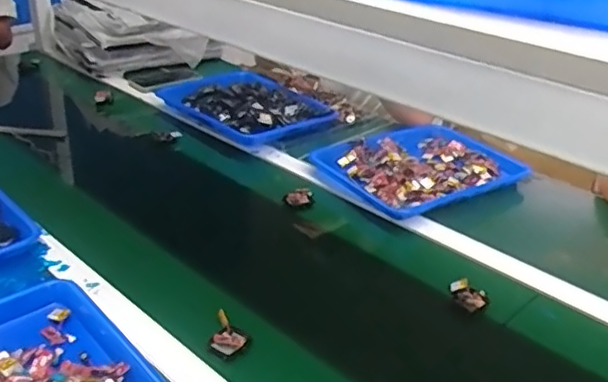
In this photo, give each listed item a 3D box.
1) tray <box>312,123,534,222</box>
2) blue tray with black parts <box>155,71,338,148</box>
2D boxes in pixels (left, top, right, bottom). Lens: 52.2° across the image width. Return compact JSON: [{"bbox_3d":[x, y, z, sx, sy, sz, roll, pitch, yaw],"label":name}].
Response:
[{"bbox_3d":[0.207,-0.053,1.110,0.315,0.032,0.255,-17,35,-31],"label":"tray"},{"bbox_3d":[-0.131,-0.185,1.308,0.225,0.047,0.364,-21,38,-36],"label":"blue tray with black parts"}]

